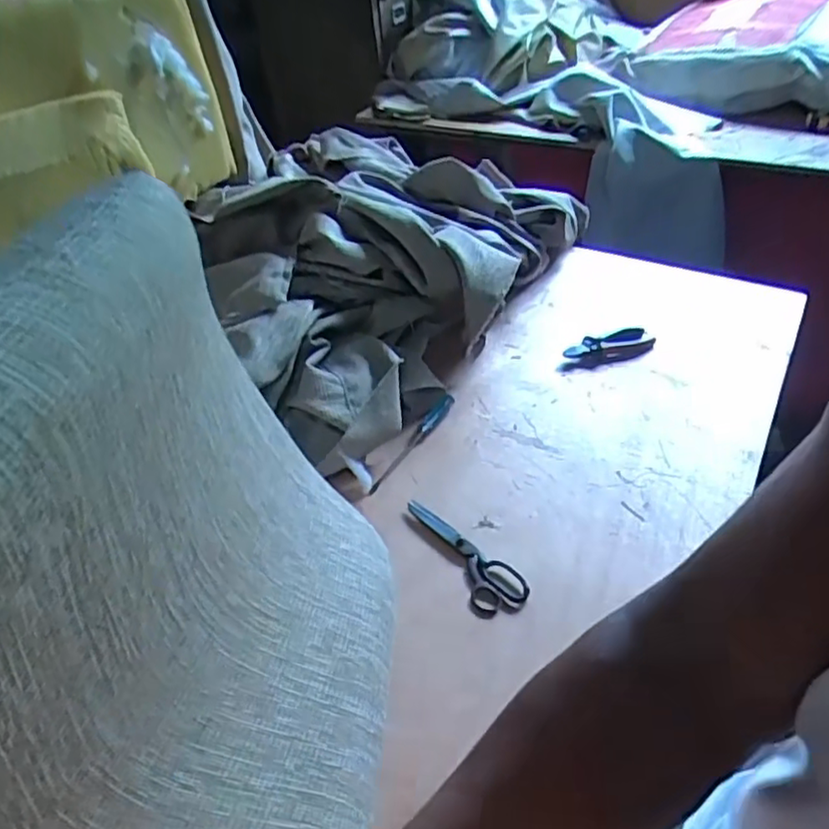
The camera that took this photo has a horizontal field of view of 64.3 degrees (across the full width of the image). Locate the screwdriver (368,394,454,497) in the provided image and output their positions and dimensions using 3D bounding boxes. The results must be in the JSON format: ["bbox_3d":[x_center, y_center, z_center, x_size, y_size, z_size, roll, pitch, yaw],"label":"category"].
[{"bbox_3d":[0.001,0.036,0.934,0.018,0.023,0.212,21,45,26],"label":"screwdriver"}]

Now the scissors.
[{"bbox_3d":[0.058,0.160,0.792,0.066,0.007,0.188,-23,44,-23],"label":"scissors"}]

